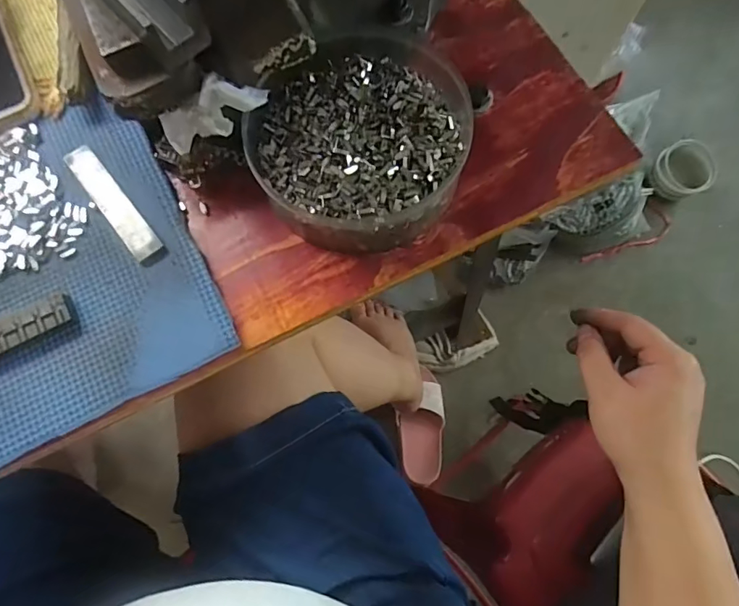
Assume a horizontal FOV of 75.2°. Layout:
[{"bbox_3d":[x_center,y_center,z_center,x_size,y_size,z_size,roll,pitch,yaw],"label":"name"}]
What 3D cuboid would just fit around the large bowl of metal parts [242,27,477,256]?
[{"bbox_3d":[-0.003,-0.115,0.312,0.132,0.039,0.161,15,74,6],"label":"large bowl of metal parts"}]

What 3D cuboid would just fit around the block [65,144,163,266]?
[{"bbox_3d":[-0.167,-0.065,0.310,0.018,0.004,0.096,-38,76,-10],"label":"block"}]

